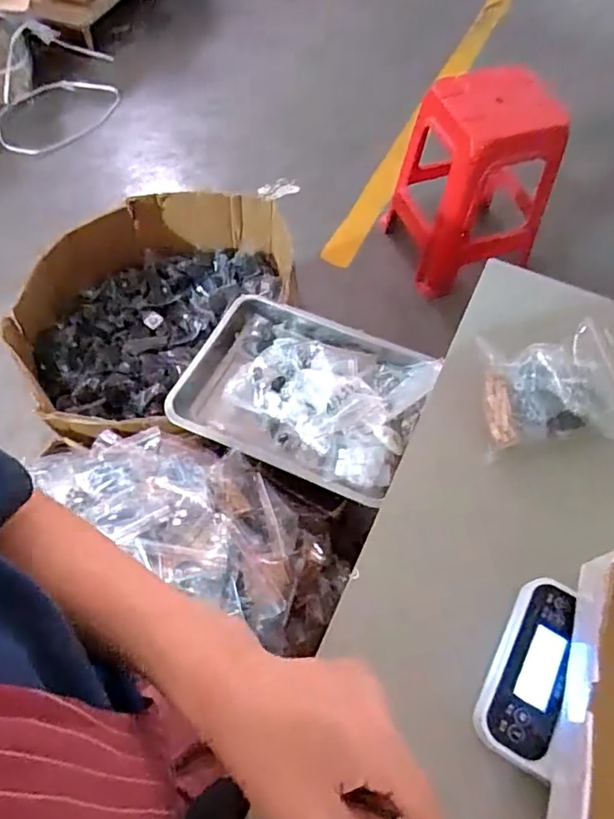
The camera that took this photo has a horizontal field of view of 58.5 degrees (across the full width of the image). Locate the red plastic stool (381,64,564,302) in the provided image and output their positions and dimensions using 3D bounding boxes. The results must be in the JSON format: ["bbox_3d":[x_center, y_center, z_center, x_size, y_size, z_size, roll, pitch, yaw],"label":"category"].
[{"bbox_3d":[0.507,-0.683,1.627,0.383,0.502,0.356,-15,61,-10],"label":"red plastic stool"}]

